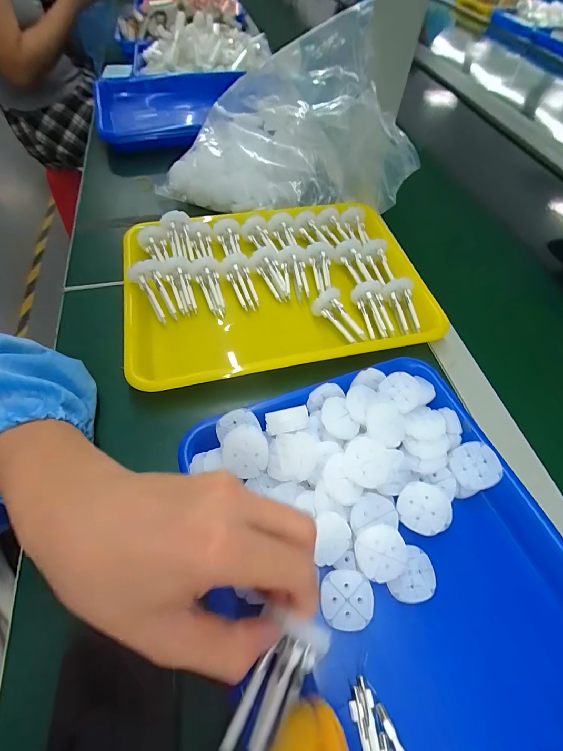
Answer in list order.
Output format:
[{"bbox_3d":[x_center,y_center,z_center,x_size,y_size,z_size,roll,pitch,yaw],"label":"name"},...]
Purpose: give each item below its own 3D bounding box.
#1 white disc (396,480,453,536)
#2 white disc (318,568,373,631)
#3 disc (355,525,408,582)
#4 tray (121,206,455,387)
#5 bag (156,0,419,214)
[{"bbox_3d":[0.108,0.100,0.256,0.039,0.004,0.036,-1,76,5],"label":"white disc"},{"bbox_3d":[0.044,0.152,0.230,0.034,0.009,0.034,2,57,-2],"label":"white disc"},{"bbox_3d":[0.070,0.123,0.235,0.035,0.004,0.034,0,78,-2],"label":"disc"},{"bbox_3d":[-0.006,-0.107,0.391,0.333,0.040,0.241,-10,58,-10],"label":"tray"},{"bbox_3d":[0.008,-0.332,0.441,0.325,0.194,0.150,16,58,7],"label":"bag"}]

